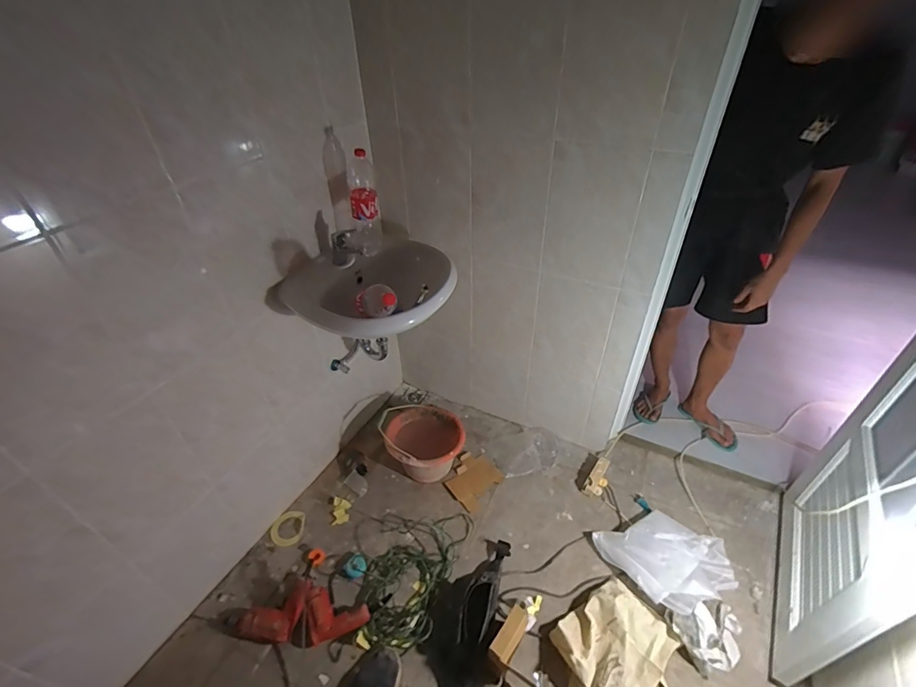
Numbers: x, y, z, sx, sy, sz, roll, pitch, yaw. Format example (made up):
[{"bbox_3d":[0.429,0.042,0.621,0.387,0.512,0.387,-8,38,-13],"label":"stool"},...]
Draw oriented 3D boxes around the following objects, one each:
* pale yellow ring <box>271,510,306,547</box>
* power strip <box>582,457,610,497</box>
[{"bbox_3d":[-0.588,0.638,1.479,0.112,0.011,0.128,9,40,14],"label":"pale yellow ring"},{"bbox_3d":[0.516,0.489,1.588,0.043,0.043,0.168,25,46,30],"label":"power strip"}]

